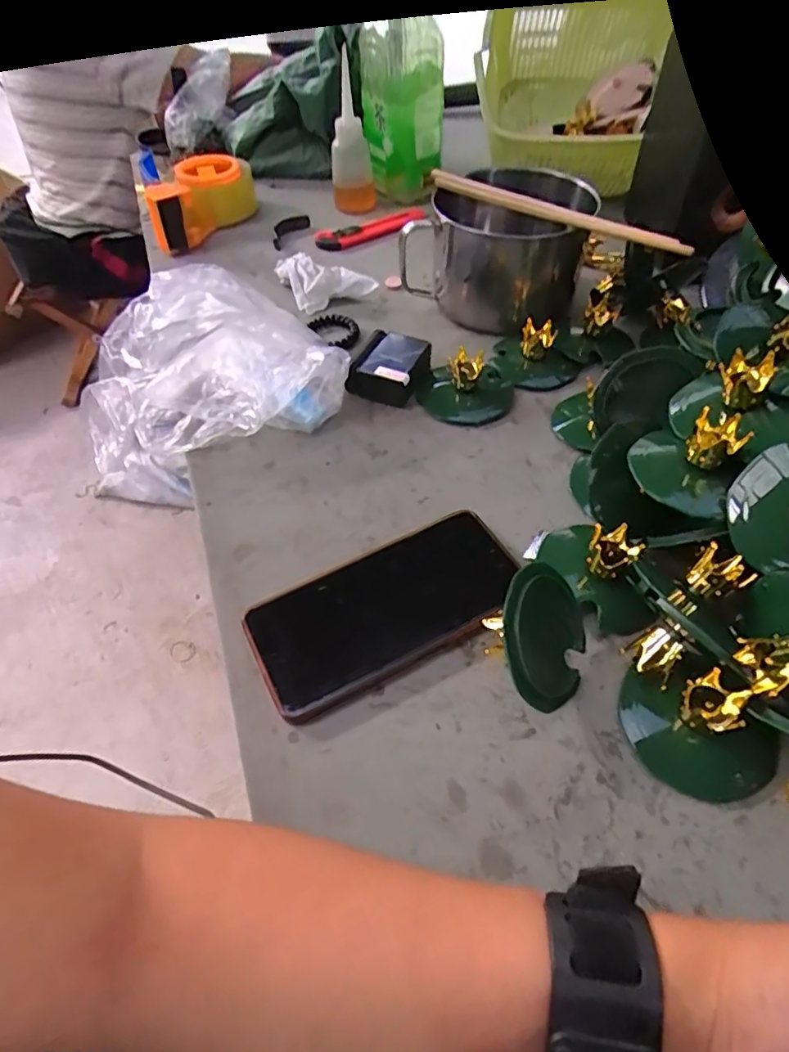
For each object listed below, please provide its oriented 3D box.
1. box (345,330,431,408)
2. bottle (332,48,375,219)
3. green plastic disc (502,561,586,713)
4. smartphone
[{"bbox_3d":[-0.003,-0.132,0.477,0.051,0.034,0.067,13,53,13],"label":"box"},{"bbox_3d":[-0.050,-0.428,0.641,0.047,0.153,0.037,-2,51,1],"label":"bottle"},{"bbox_3d":[0.080,0.058,0.302,0.006,0.071,0.066,-8,42,50],"label":"green plastic disc"},{"bbox_3d":[-0.003,0.048,0.345,0.165,0.009,0.080,-25,54,-16],"label":"smartphone"}]

